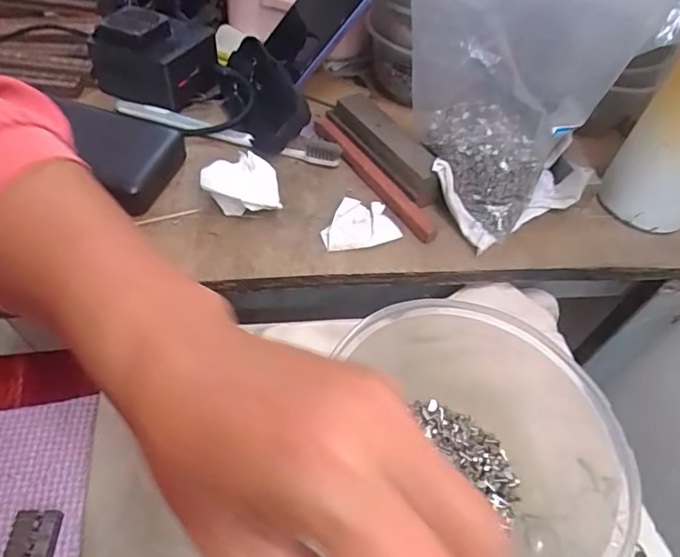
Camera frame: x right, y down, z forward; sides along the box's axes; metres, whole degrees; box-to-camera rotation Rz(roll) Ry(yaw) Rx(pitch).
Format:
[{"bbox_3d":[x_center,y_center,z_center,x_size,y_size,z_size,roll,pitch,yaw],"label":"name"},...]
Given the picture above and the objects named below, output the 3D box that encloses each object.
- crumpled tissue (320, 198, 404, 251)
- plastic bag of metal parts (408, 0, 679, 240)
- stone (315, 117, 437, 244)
[{"bbox_3d":[0.013,-0.040,0.350,0.053,0.009,0.039,-9,53,-15],"label":"crumpled tissue"},{"bbox_3d":[0.123,-0.154,0.359,0.129,0.148,0.186,-8,52,-12],"label":"plastic bag of metal parts"},{"bbox_3d":[0.022,-0.081,0.382,0.016,0.008,0.150,-25,59,-25],"label":"stone"}]

